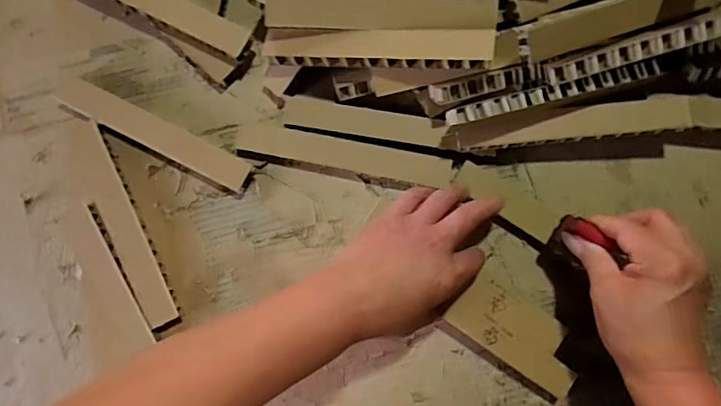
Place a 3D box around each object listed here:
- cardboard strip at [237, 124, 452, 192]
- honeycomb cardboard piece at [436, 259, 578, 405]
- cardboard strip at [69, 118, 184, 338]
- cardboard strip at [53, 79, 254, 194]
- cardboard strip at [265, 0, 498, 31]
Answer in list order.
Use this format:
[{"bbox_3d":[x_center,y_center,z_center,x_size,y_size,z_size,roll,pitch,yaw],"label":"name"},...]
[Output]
[{"bbox_3d":[-0.018,-0.045,0.487,0.202,0.018,0.038,12,82,3],"label":"cardboard strip"},{"bbox_3d":[0.139,0.117,0.454,0.119,0.025,0.064,35,86,-1],"label":"honeycomb cardboard piece"},{"bbox_3d":[-0.225,0.020,0.483,0.035,0.015,0.212,-27,78,1],"label":"cardboard strip"},{"bbox_3d":[-0.200,-0.066,0.490,0.203,0.009,0.034,27,82,5],"label":"cardboard strip"},{"bbox_3d":[0.018,-0.175,0.459,0.202,0.016,0.034,2,80,-1],"label":"cardboard strip"}]

